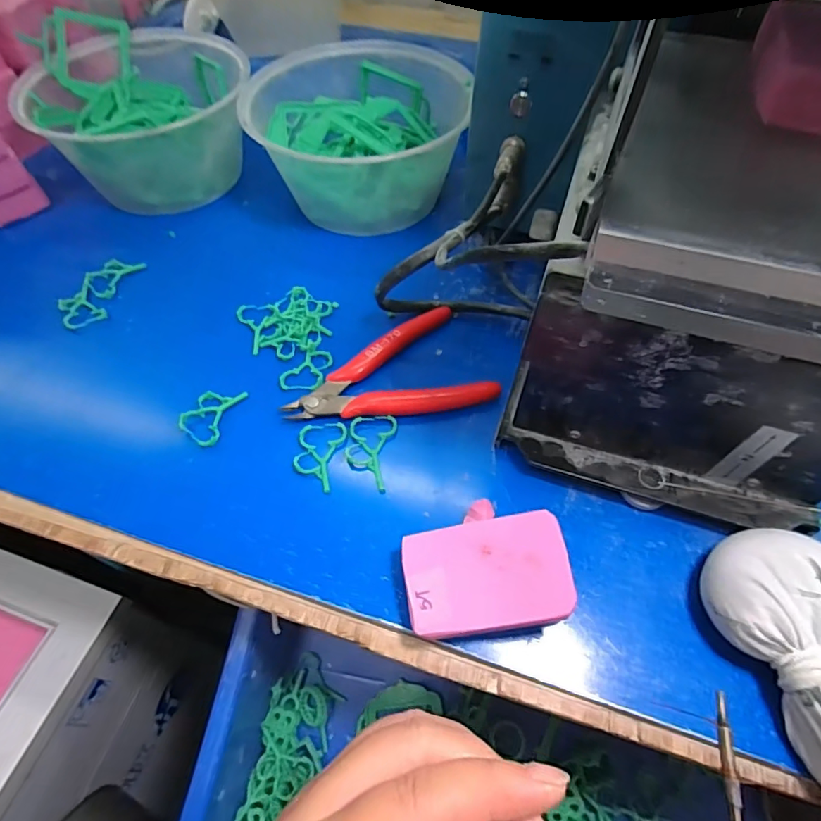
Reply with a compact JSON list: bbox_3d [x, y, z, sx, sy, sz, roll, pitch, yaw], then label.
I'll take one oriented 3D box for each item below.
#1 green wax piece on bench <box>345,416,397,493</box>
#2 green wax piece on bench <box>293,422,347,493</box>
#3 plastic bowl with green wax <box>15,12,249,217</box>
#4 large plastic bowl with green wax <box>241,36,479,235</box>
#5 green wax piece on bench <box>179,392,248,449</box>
[{"bbox_3d":[-0.023,0.021,0.277,0.025,0.004,0.045,6,57,5],"label":"green wax piece on bench"},{"bbox_3d":[-0.051,0.024,0.275,0.025,0.004,0.041,6,57,5],"label":"green wax piece on bench"},{"bbox_3d":[-0.208,-0.238,0.404,0.156,0.089,0.156,-1,57,1],"label":"plastic bowl with green wax"},{"bbox_3d":[-0.037,-0.216,0.392,0.148,0.079,0.144,-1,57,1],"label":"large plastic bowl with green wax"},{"bbox_3d":[-0.116,0.001,0.291,0.024,0.009,0.039,17,59,12],"label":"green wax piece on bench"}]

